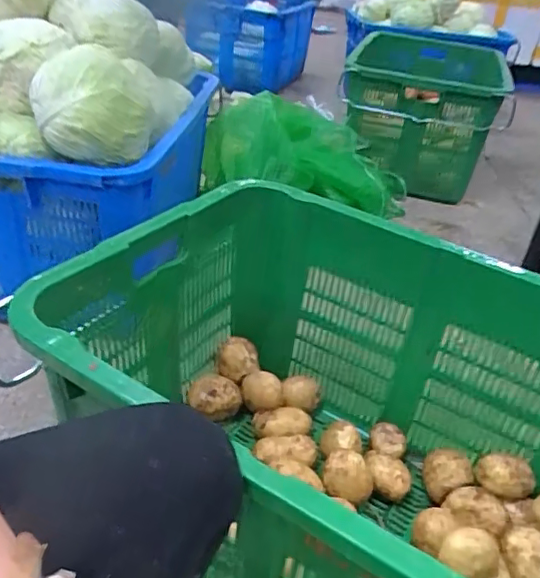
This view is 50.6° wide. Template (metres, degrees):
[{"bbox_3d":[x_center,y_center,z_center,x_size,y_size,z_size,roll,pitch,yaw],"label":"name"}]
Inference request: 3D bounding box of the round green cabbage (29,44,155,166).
[{"bbox_3d":[-0.273,-0.291,0.900,0.167,0.126,0.151,2,35,-7],"label":"round green cabbage"}]

